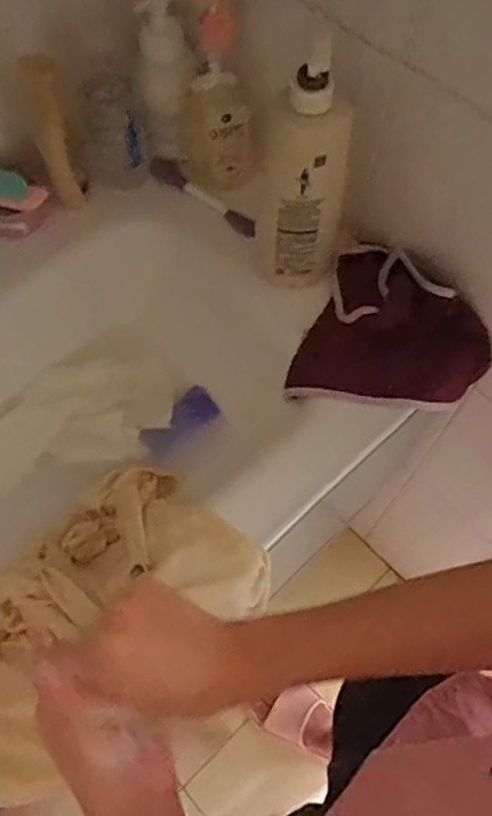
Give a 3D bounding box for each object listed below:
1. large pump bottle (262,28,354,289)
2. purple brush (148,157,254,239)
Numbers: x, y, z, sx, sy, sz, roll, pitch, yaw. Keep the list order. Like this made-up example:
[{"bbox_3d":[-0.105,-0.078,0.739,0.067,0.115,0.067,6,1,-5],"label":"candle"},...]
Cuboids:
[{"bbox_3d":[0.059,-0.211,0.577,0.069,0.249,0.083,14,65,7],"label":"large pump bottle"},{"bbox_3d":[-0.050,-0.248,0.742,0.143,0.021,0.015,33,68,-5],"label":"purple brush"}]

